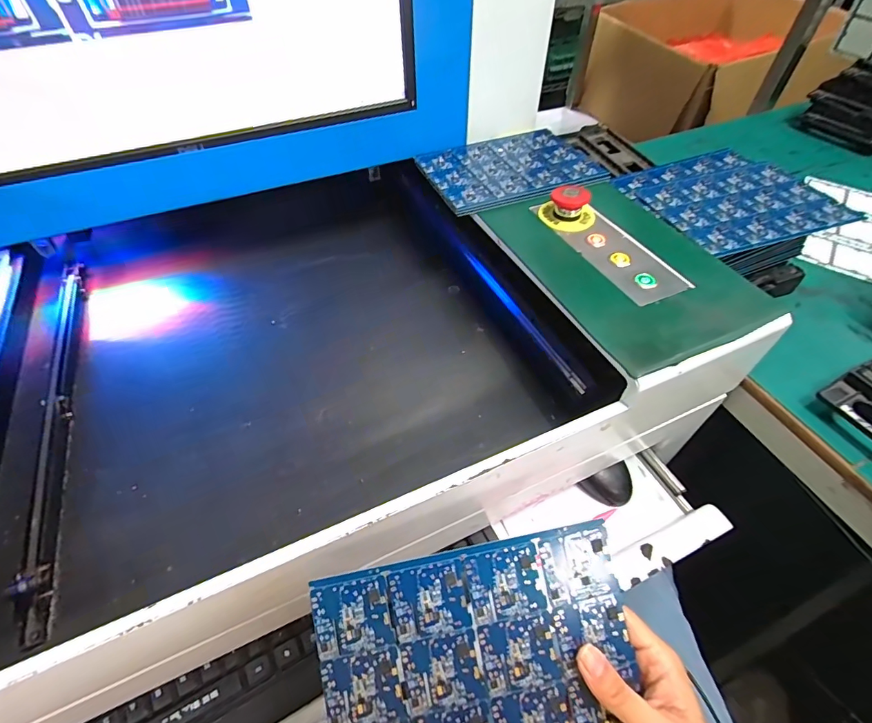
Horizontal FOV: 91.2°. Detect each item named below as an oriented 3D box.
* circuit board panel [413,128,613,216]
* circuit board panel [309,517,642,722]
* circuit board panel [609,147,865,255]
[{"bbox_3d":[0.088,-0.235,0.514,0.197,0.010,0.150,-17,53,-14],"label":"circuit board panel"},{"bbox_3d":[0.027,0.185,0.264,0.189,0.004,0.129,-10,83,-5],"label":"circuit board panel"},{"bbox_3d":[0.325,-0.190,0.484,0.190,0.006,0.183,-14,49,-9],"label":"circuit board panel"}]

